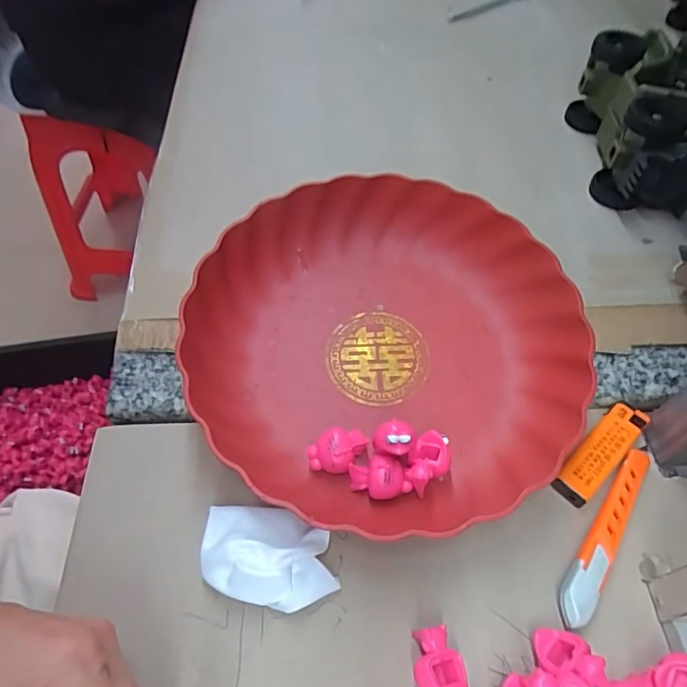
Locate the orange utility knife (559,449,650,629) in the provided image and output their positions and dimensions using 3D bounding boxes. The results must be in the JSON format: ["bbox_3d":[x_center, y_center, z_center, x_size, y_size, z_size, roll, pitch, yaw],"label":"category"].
[{"bbox_3d":[0.154,0.109,0.307,0.017,0.015,0.121,33,61,20],"label":"orange utility knife"}]

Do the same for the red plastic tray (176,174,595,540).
[{"bbox_3d":[0.028,-0.002,0.347,0.245,0.058,0.239,21,57,13],"label":"red plastic tray"}]

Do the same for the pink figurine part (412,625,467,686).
[{"bbox_3d":[0.047,0.160,0.263,0.025,0.021,0.032,-1,55,-2],"label":"pink figurine part"}]

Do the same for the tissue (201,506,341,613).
[{"bbox_3d":[-0.041,0.114,0.287,0.074,0.024,0.049,9,55,5],"label":"tissue"}]

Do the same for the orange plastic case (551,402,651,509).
[{"bbox_3d":[0.164,0.068,0.335,0.081,0.010,0.024,-38,64,-24],"label":"orange plastic case"}]

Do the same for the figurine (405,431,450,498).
[{"bbox_3d":[0.051,0.072,0.319,0.024,0.018,0.036,32,60,19],"label":"figurine"}]

